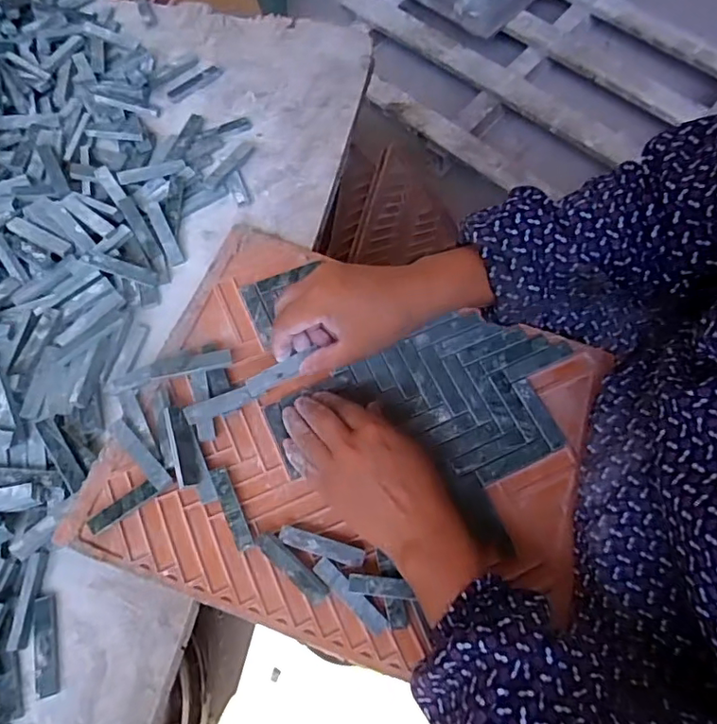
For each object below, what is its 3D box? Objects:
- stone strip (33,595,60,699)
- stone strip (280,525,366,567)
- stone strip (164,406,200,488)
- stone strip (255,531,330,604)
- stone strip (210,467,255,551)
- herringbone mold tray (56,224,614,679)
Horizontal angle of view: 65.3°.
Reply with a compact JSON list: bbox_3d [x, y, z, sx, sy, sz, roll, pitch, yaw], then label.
[{"bbox_3d":[-0.215,0.195,0.384,0.015,0.005,0.062,-16,66,-5],"label":"stone strip"},{"bbox_3d":[-0.027,0.136,0.414,0.063,0.010,0.013,15,67,9],"label":"stone strip"},{"bbox_3d":[-0.135,0.064,0.425,0.016,0.011,0.062,-17,66,-5],"label":"stone strip"},{"bbox_3d":[-0.049,0.148,0.404,0.063,0.006,0.016,40,73,18],"label":"stone strip"},{"bbox_3d":[-0.095,0.109,0.420,0.013,0.004,0.064,-18,70,-23],"label":"stone strip"},{"bbox_3d":[-0.001,0.061,0.439,0.347,0.022,0.285,20,67,3],"label":"herringbone mold tray"}]

